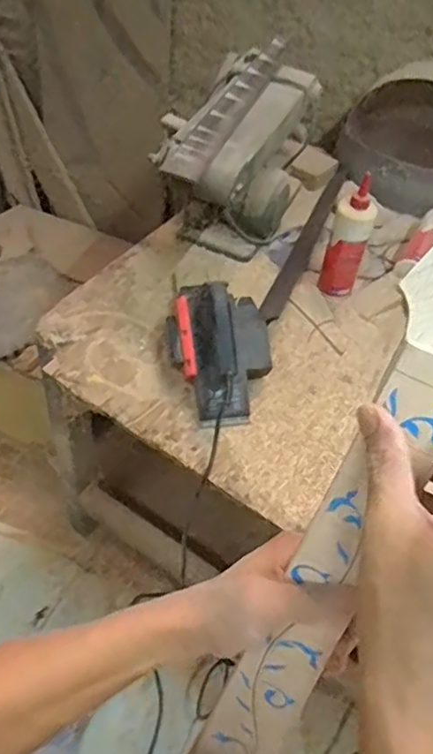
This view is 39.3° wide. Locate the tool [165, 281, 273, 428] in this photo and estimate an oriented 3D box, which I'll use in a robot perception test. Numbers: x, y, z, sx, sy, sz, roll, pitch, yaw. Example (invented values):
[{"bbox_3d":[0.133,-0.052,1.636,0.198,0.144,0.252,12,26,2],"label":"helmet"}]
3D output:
[{"bbox_3d":[0.001,-0.058,0.901,0.138,0.142,0.222,-3,52,-7],"label":"tool"}]

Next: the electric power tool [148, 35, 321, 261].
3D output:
[{"bbox_3d":[0.022,-0.365,1.092,0.206,0.273,0.440,17,52,9],"label":"electric power tool"}]

